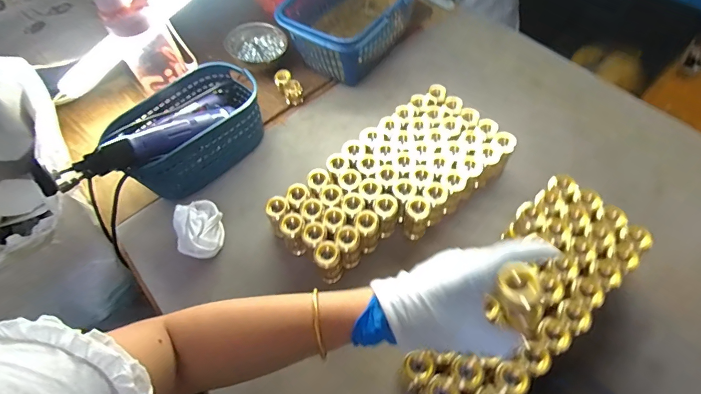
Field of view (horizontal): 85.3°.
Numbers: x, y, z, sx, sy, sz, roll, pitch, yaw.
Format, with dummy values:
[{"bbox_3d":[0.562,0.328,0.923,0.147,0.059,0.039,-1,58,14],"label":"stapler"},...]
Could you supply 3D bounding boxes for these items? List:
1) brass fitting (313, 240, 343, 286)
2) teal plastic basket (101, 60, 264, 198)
[{"bbox_3d":[-0.027,0.086,0.491,0.032,0.065,0.034,-1,59,1],"label":"brass fitting"},{"bbox_3d":[-0.249,-0.110,0.604,0.221,0.086,0.147,-37,65,-19],"label":"teal plastic basket"}]

